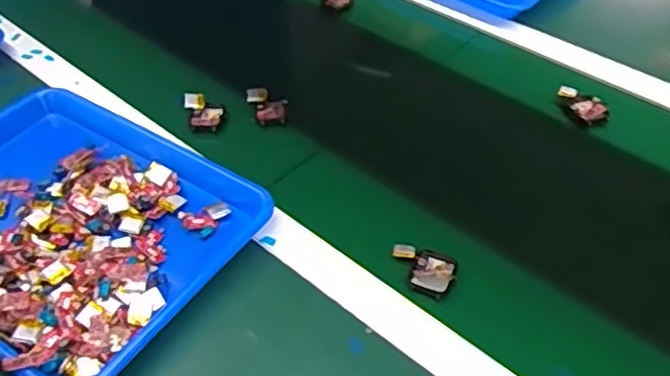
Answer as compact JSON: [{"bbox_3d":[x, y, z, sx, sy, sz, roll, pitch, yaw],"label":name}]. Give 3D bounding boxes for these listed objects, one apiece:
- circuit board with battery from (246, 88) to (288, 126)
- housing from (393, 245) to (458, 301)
[{"bbox_3d":[-0.076,-0.092,0.739,0.044,0.019,0.056,-7,45,-5],"label":"circuit board with battery"},{"bbox_3d":[0.077,0.073,0.581,0.058,0.009,0.046,18,49,19],"label":"housing"}]

